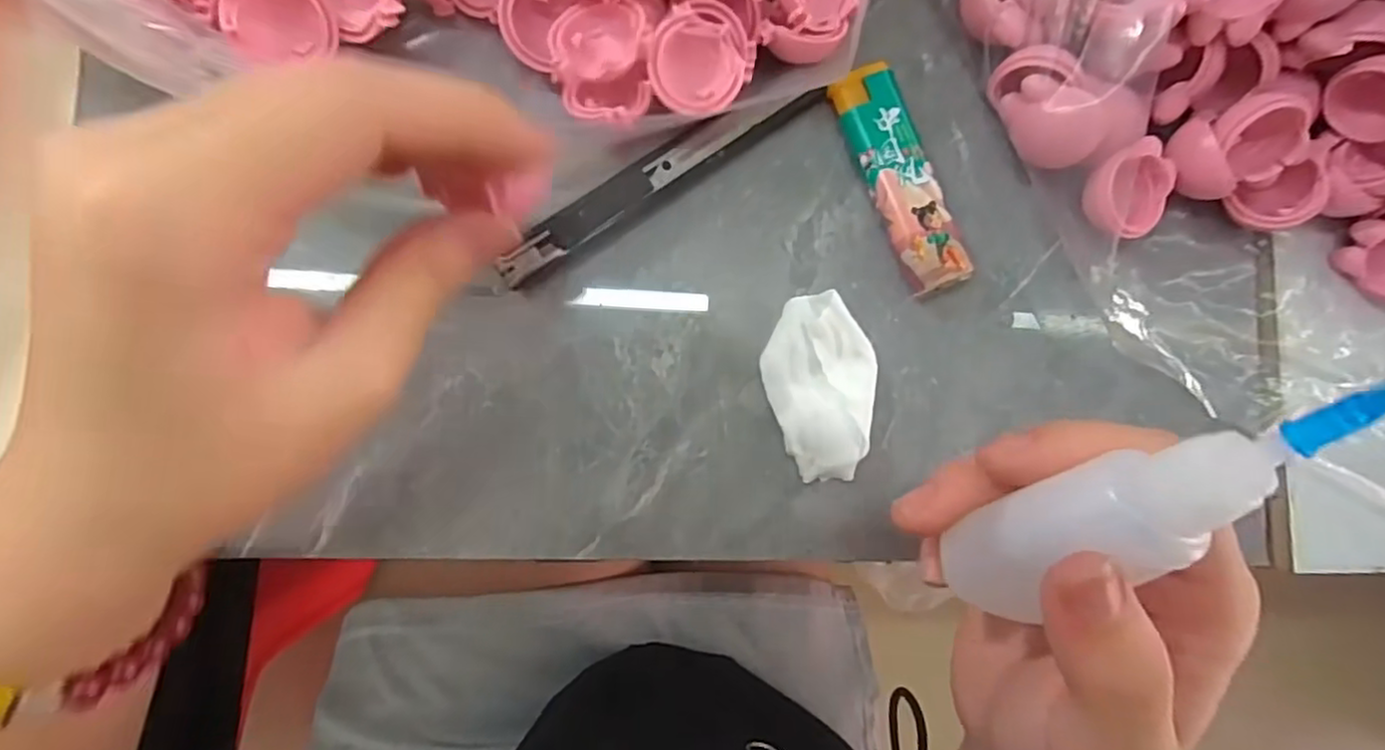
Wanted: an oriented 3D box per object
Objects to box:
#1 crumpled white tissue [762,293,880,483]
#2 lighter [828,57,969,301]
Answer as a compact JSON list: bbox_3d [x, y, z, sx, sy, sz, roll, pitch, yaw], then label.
[{"bbox_3d":[0.043,0.004,0.226,0.037,0.011,0.059,-8,87,-9],"label":"crumpled white tissue"},{"bbox_3d":[0.071,-0.066,0.231,0.023,0.009,0.078,-23,90,-9],"label":"lighter"}]

